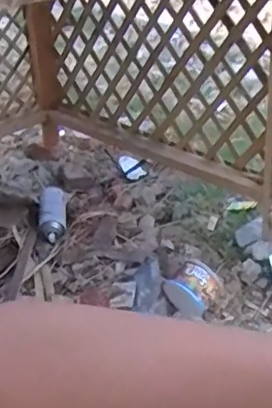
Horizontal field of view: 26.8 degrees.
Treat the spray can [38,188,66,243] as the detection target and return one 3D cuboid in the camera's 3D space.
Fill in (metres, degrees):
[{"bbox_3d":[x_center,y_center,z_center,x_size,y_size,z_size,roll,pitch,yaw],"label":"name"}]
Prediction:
[{"bbox_3d":[-0.201,0.023,1.387,0.060,0.052,0.166,-3,49,2],"label":"spray can"}]

